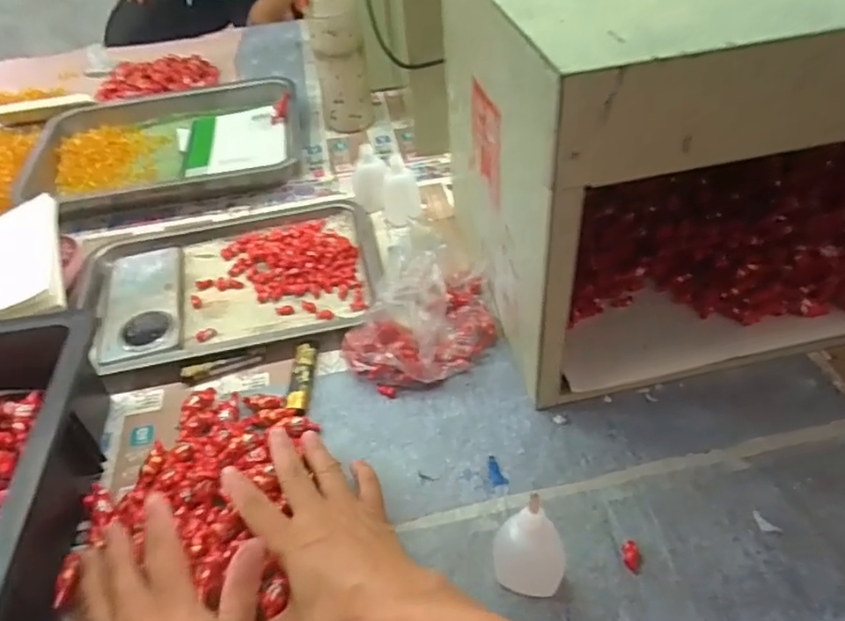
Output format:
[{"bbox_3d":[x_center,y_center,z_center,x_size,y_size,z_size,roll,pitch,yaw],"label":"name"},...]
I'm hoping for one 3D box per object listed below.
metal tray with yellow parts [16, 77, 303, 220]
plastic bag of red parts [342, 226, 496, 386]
[{"bbox_3d":[-0.342,-0.228,0.828,0.340,0.044,0.241,-12,45,-6],"label":"metal tray with yellow parts"},{"bbox_3d":[-0.003,-0.006,0.536,0.133,0.088,0.128,0,46,4],"label":"plastic bag of red parts"}]

